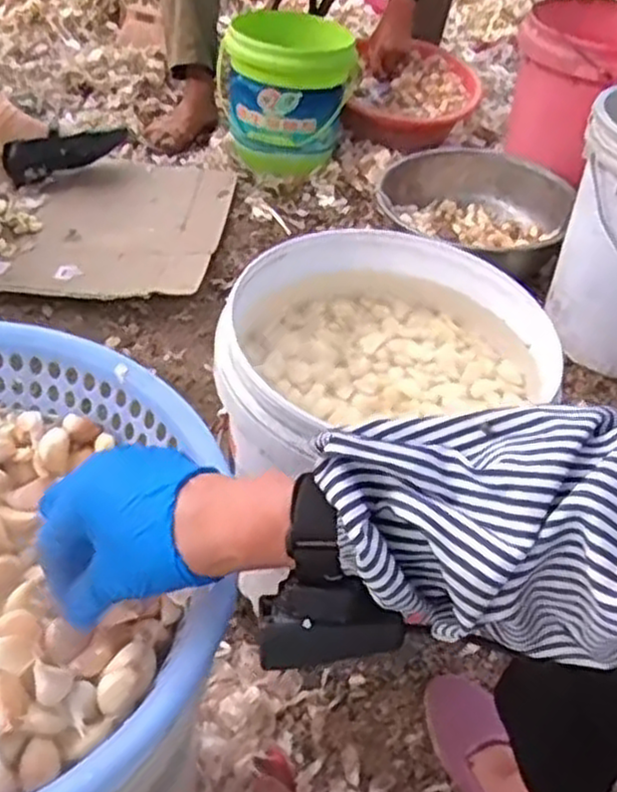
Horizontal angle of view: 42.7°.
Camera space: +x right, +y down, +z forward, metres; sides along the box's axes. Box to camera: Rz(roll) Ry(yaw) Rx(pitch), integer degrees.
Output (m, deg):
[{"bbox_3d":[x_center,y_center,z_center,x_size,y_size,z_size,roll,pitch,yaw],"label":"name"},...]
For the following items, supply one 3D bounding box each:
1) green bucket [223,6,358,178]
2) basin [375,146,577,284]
[{"bbox_3d":[-0.047,-0.685,1.725,0.281,0.264,0.285,6,42,-1],"label":"green bucket"},{"bbox_3d":[0.319,-0.377,1.586,0.374,0.108,0.374,4,42,-3],"label":"basin"}]

